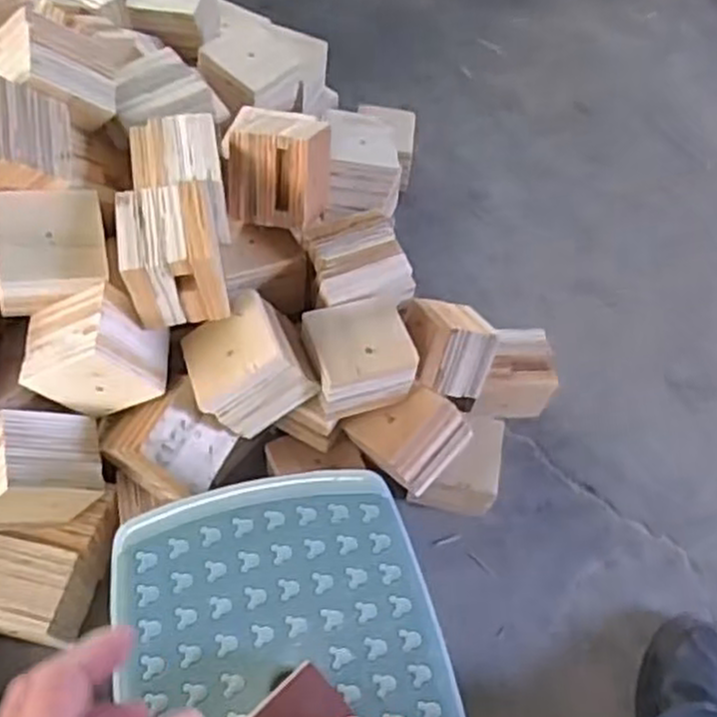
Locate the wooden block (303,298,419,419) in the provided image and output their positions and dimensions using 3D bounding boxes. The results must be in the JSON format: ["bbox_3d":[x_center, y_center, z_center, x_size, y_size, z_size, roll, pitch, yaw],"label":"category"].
[{"bbox_3d":[0.001,-0.003,0.761,0.096,0.081,0.090,-14,61,-13],"label":"wooden block"}]

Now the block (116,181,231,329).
[{"bbox_3d":[-0.171,-0.099,0.710,0.090,0.088,0.109,-7,60,-9],"label":"block"}]

